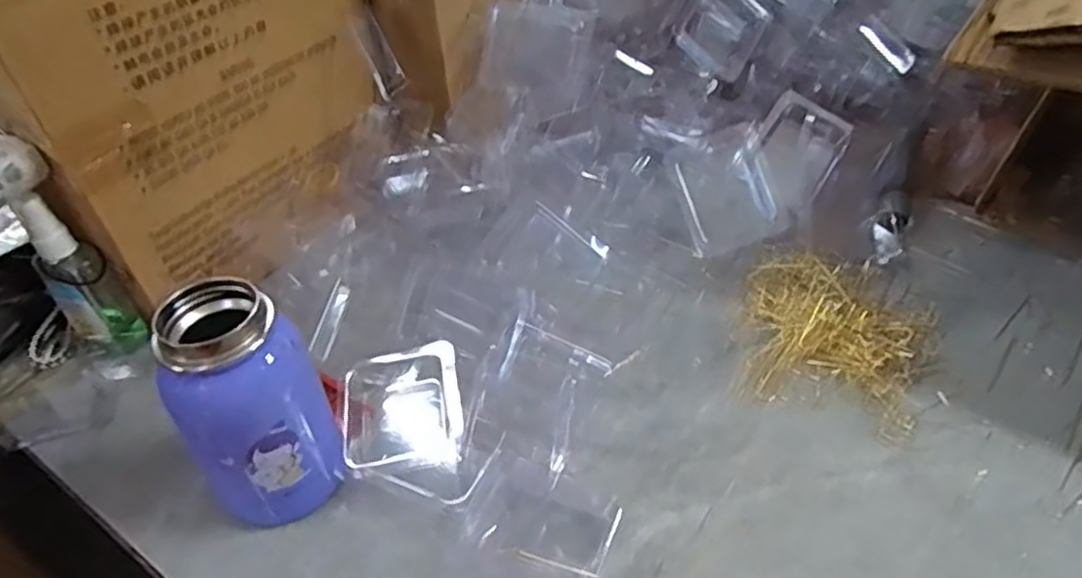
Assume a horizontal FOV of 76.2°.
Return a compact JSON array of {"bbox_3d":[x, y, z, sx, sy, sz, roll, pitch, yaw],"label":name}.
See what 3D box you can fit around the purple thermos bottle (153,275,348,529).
[{"bbox_3d":[-0.158,0.069,0.385,0.072,0.144,0.063,-20,44,-18],"label":"purple thermos bottle"}]

